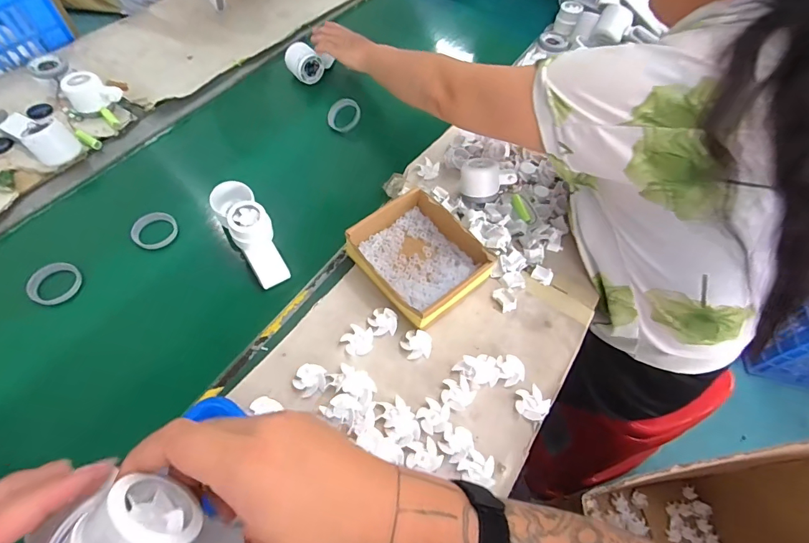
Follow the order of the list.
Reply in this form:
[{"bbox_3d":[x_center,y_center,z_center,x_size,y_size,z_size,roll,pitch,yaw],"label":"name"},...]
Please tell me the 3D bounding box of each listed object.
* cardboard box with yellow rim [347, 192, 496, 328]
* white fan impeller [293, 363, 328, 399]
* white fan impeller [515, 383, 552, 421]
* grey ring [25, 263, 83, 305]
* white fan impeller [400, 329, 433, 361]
[{"bbox_3d":[0.017,-0.019,0.574,0.140,0.053,0.160,-36,67,-22],"label":"cardboard box with yellow rim"},{"bbox_3d":[-0.112,0.129,0.496,0.038,0.011,0.037,1,58,-2],"label":"white fan impeller"},{"bbox_3d":[0.153,0.159,0.503,0.039,0.013,0.041,1,58,-2],"label":"white fan impeller"},{"bbox_3d":[-0.472,0.015,0.563,0.057,0.013,0.061,1,58,-2],"label":"grey ring"},{"bbox_3d":[0.016,0.093,0.531,0.039,0.010,0.035,-2,59,-4],"label":"white fan impeller"}]

